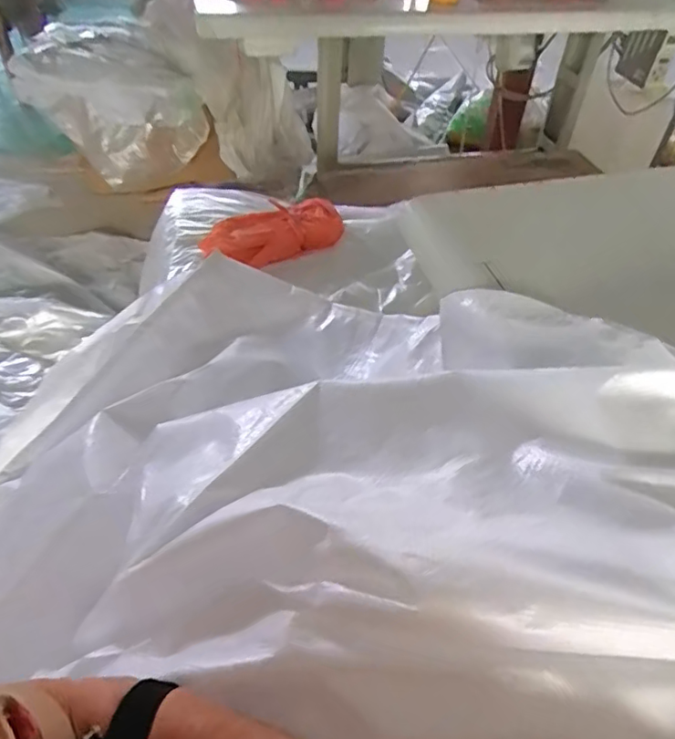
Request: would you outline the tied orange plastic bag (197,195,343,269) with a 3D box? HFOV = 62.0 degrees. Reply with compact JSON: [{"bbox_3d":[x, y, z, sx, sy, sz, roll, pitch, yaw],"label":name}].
[{"bbox_3d":[-0.116,-0.240,0.999,0.247,0.066,0.127,-12,49,-13],"label":"tied orange plastic bag"}]

